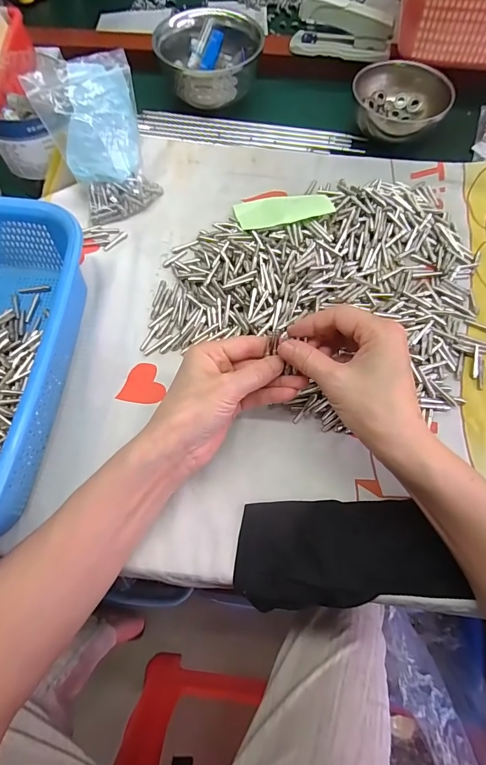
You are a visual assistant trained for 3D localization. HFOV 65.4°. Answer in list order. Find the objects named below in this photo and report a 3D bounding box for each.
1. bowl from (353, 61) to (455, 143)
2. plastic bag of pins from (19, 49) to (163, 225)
[{"bbox_3d":[0.176,-0.316,0.434,0.109,0.049,0.087,29,70,12],"label":"bowl"},{"bbox_3d":[-0.138,-0.235,0.376,0.090,0.130,0.030,-29,36,-17],"label":"plastic bag of pins"}]

